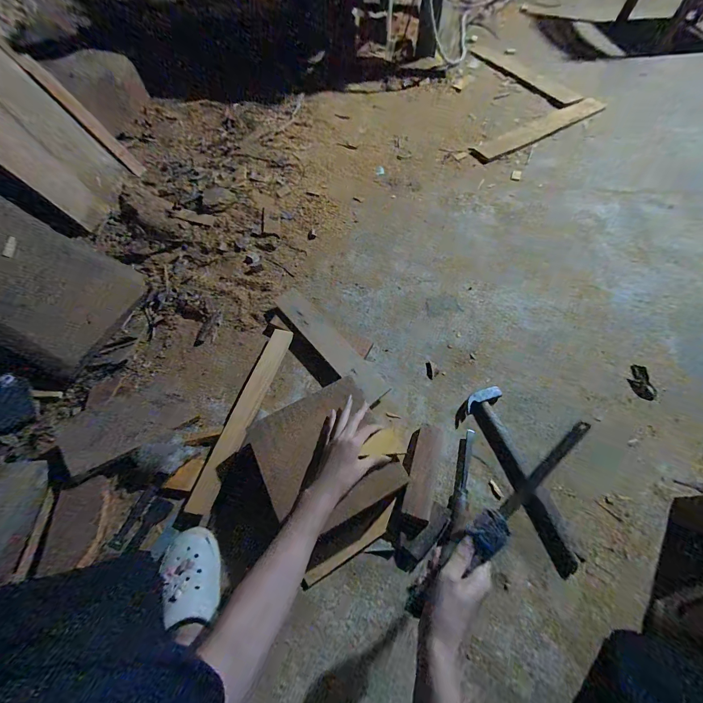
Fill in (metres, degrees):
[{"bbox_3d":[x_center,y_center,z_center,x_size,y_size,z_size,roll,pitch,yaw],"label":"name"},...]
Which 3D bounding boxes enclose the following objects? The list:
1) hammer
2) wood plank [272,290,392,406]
[{"bbox_3d":[0.312,0.237,0.635,0.106,0.025,0.342,-14,61,-5],"label":"hammer"},{"bbox_3d":[-0.061,-0.026,0.780,0.075,0.017,0.378,-28,59,-31],"label":"wood plank"}]

